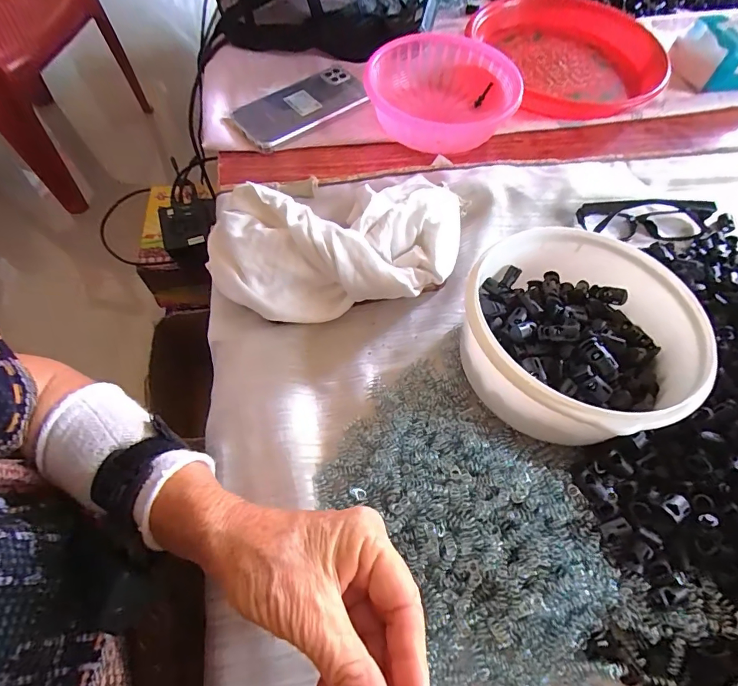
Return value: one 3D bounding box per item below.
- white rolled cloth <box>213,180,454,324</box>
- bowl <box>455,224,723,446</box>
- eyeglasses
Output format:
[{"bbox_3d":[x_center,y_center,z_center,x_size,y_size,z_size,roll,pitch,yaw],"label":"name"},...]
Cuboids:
[{"bbox_3d":[-0.025,-0.079,0.361,0.223,0.065,0.116,-1,62,-4],"label":"white rolled cloth"},{"bbox_3d":[0.151,-0.005,0.313,0.147,0.086,0.158,1,62,-2],"label":"bowl"},{"bbox_3d":[0.282,-0.126,0.416,0.138,0.029,0.035,0,62,-3],"label":"eyeglasses"}]

